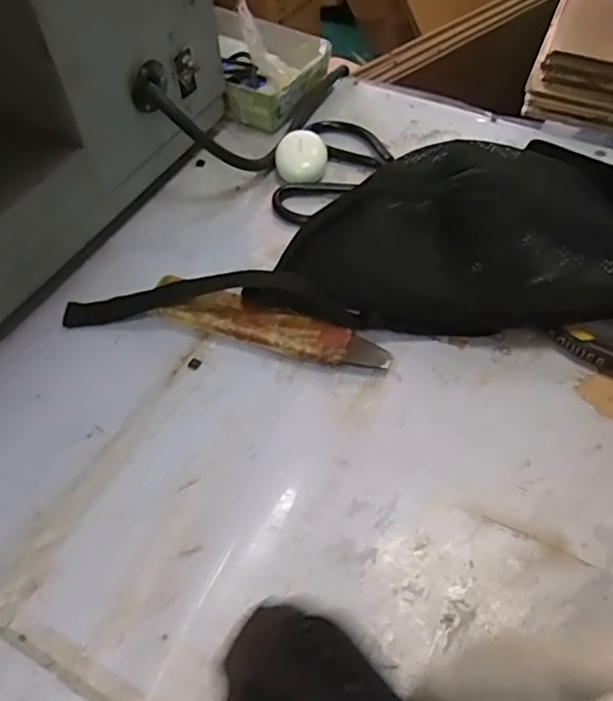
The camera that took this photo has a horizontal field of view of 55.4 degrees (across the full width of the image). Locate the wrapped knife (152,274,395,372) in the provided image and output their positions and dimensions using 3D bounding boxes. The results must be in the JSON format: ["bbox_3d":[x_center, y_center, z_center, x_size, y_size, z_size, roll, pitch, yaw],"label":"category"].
[{"bbox_3d":[-0.031,-0.017,0.430,0.184,0.019,0.037,18,57,14],"label":"wrapped knife"}]

